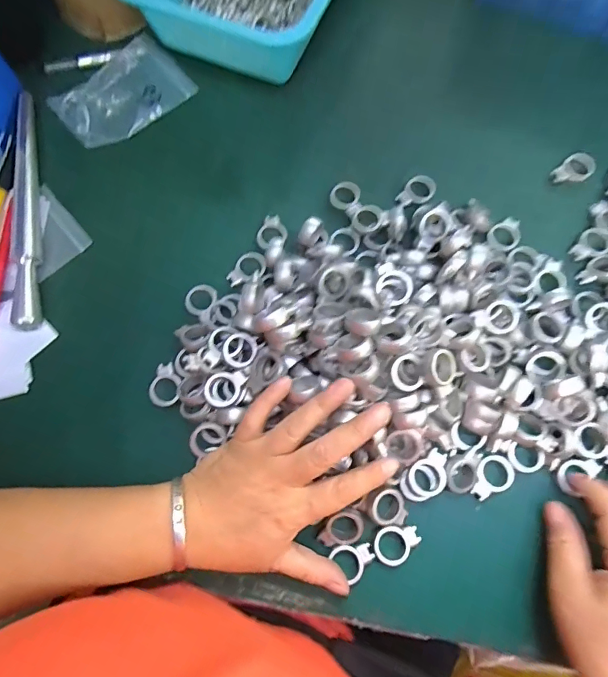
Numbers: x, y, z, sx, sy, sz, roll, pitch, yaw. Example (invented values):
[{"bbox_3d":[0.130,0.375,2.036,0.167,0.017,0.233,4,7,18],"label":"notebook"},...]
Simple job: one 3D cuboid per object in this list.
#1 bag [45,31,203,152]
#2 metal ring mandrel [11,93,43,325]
[{"bbox_3d":[-0.173,-0.234,0.403,0.077,0.017,0.120,44,81,12],"label":"bag"},{"bbox_3d":[-0.250,-0.119,0.381,0.018,0.023,0.235,-10,75,-1],"label":"metal ring mandrel"}]

